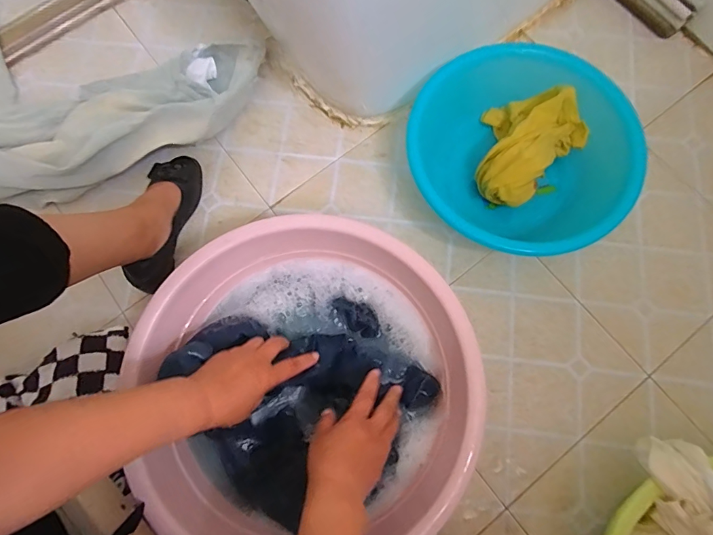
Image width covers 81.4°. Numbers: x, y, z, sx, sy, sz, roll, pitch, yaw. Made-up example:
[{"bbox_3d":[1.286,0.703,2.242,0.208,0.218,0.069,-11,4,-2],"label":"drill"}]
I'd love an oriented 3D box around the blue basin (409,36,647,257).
[{"bbox_3d":[0.258,-0.172,0.680,0.346,0.112,0.338,5,76,2],"label":"blue basin"}]

